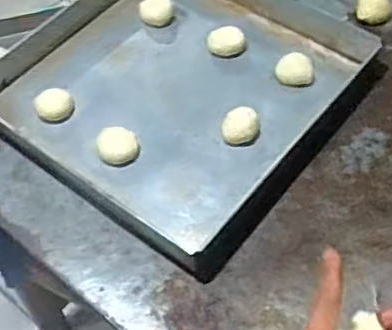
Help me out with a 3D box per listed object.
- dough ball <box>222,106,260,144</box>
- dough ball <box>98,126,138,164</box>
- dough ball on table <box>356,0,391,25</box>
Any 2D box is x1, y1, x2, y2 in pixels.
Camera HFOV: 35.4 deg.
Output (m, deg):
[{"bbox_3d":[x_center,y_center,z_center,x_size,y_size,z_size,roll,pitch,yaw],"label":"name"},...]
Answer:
[{"bbox_3d":[0.066,-0.054,0.893,0.052,0.040,0.054,-1,53,2],"label":"dough ball"},{"bbox_3d":[-0.112,-0.025,0.878,0.056,0.030,0.050,-7,53,-3],"label":"dough ball"},{"bbox_3d":[0.301,-0.266,1.039,0.055,0.038,0.052,-1,53,2],"label":"dough ball on table"}]

